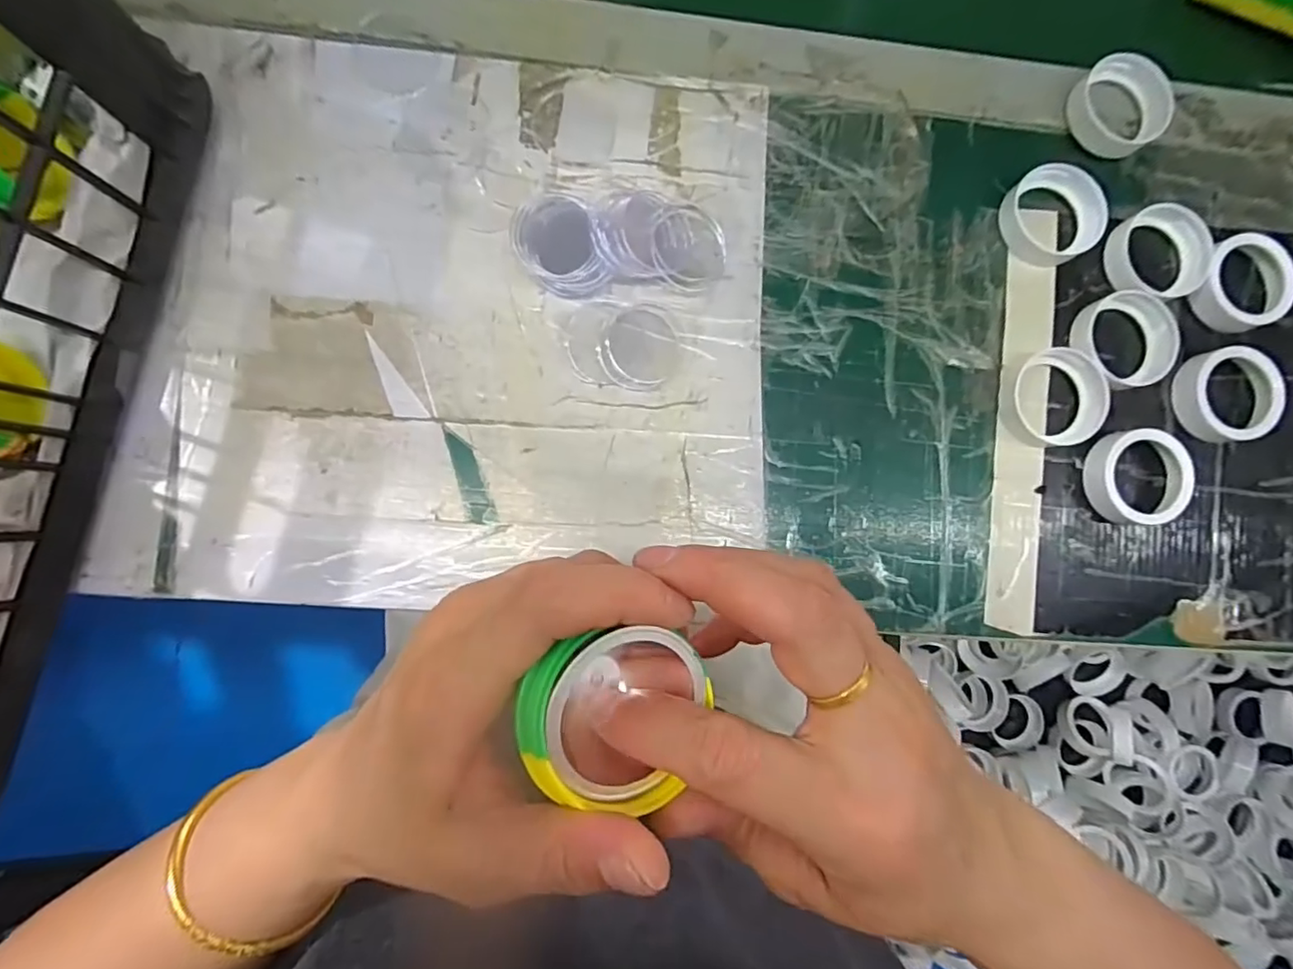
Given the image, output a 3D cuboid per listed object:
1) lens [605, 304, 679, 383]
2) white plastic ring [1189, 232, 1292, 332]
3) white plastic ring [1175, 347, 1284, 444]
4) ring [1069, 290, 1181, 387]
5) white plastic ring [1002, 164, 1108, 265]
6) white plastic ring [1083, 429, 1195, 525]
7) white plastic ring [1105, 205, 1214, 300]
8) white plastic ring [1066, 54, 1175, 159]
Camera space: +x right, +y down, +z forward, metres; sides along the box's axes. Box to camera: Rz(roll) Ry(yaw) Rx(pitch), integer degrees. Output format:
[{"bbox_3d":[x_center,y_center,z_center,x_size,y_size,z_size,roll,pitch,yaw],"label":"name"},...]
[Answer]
[{"bbox_3d":[-0.002,-0.077,0.313,0.037,0.004,0.040,8,87,-4],"label":"lens"},{"bbox_3d":[0.348,-0.118,0.335,0.051,0.019,0.052,0,88,-4],"label":"white plastic ring"},{"bbox_3d":[0.334,-0.051,0.330,0.052,0.018,0.052,0,88,-4],"label":"white plastic ring"},{"bbox_3d":[0.272,-0.082,0.328,0.054,0.016,0.053,0,88,-4],"label":"ring"},{"bbox_3d":[0.234,-0.156,0.333,0.049,0.017,0.054,-26,90,-5],"label":"white plastic ring"},{"bbox_3d":[0.275,-0.004,0.322,0.048,0.019,0.052,0,88,-4],"label":"white plastic ring"},{"bbox_3d":[0.300,-0.135,0.336,0.052,0.014,0.050,0,88,-4],"label":"white plastic ring"},{"bbox_3d":[0.278,-0.222,0.338,0.052,0.016,0.053,0,88,-4],"label":"white plastic ring"}]

